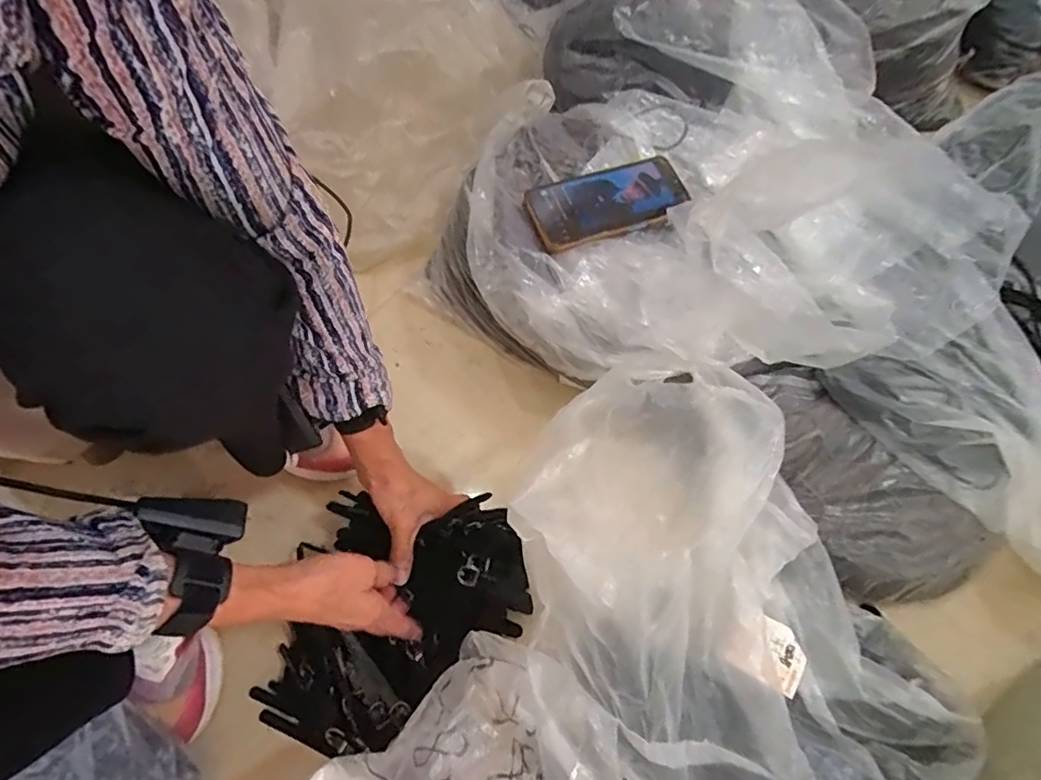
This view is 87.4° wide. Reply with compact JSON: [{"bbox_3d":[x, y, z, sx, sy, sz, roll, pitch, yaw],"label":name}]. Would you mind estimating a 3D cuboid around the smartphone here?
[{"bbox_3d":[0.088,-0.186,0.542,0.160,0.012,0.078,-19,66,-8],"label":"smartphone"}]

